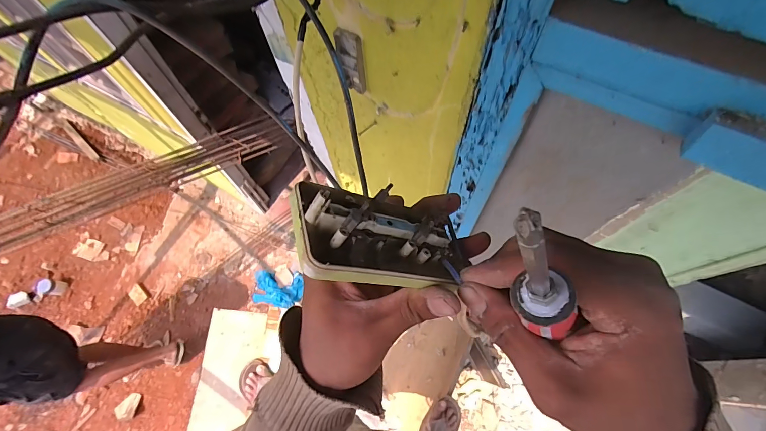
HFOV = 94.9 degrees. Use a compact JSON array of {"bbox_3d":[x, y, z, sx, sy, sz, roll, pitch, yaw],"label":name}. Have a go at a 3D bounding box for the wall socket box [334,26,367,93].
[{"bbox_3d":[-0.056,-0.271,0.622,0.050,0.127,0.015,28,70,14],"label":"wall socket box"}]

